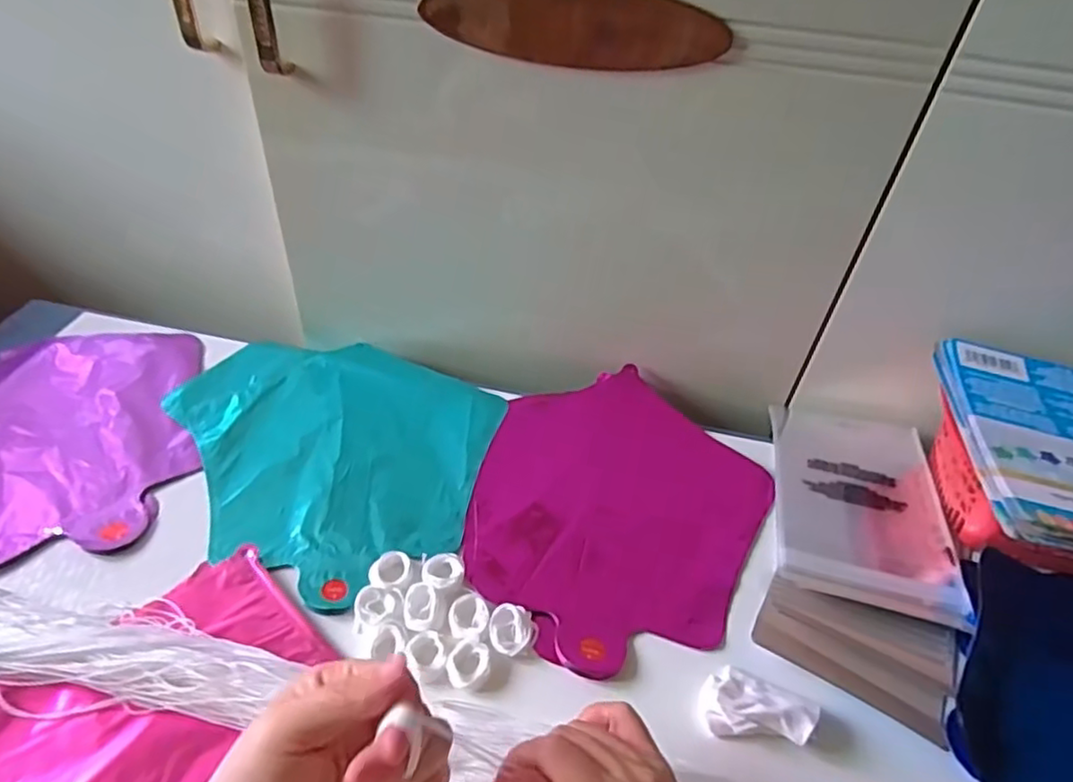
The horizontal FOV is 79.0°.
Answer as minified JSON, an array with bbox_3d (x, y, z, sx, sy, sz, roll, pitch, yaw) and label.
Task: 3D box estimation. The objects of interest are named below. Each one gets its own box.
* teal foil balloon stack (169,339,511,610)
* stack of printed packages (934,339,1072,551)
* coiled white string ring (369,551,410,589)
[{"bbox_3d":[-0.157,0.035,0.503,0.257,0.007,0.214,26,46,21],"label":"teal foil balloon stack"},{"bbox_3d":[0.344,0.033,0.422,0.130,0.016,0.190,11,42,6],"label":"stack of printed packages"},{"bbox_3d":[-0.094,0.114,0.414,0.024,0.007,0.026,3,42,-3],"label":"coiled white string ring"}]

